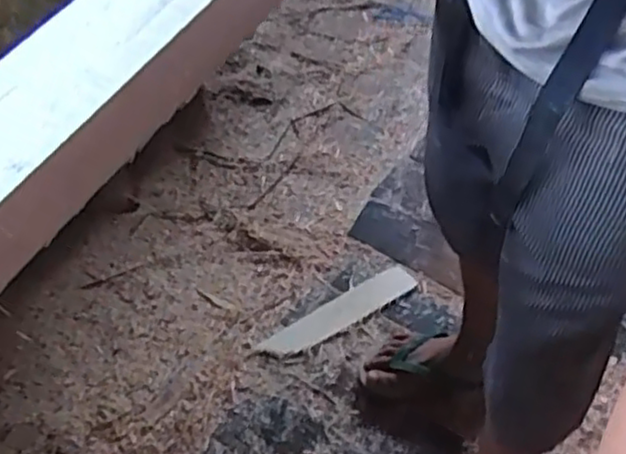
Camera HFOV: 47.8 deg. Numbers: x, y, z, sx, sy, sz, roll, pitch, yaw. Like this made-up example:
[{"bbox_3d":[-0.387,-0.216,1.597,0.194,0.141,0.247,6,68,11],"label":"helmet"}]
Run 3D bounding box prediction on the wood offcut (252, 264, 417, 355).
[{"bbox_3d":[0.050,0.163,1.322,0.315,0.011,0.070,-29,57,-17],"label":"wood offcut"}]

